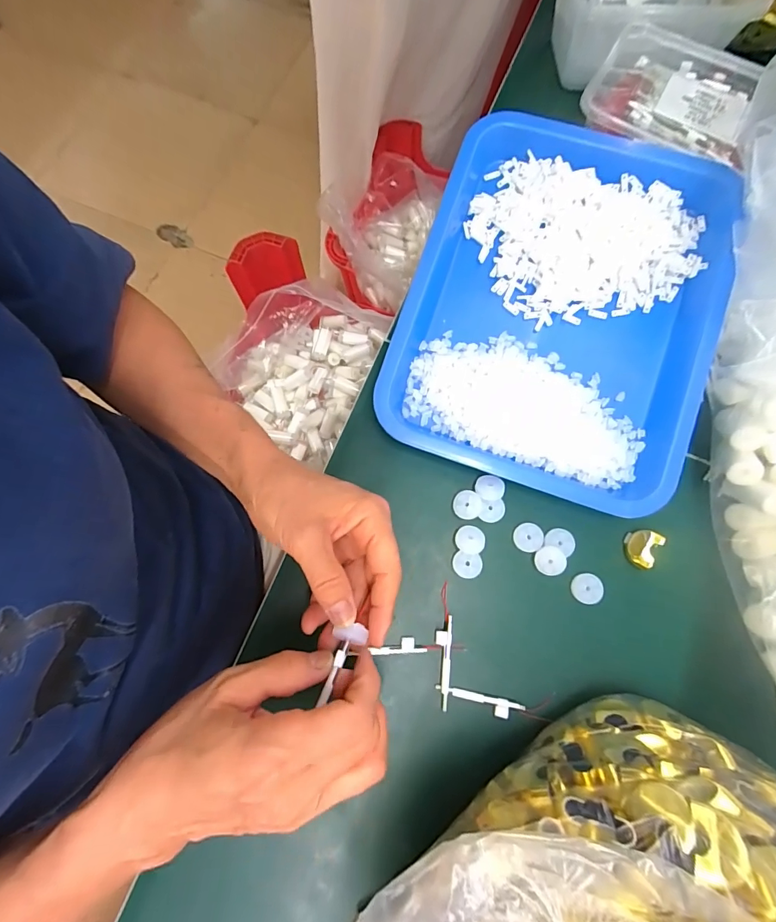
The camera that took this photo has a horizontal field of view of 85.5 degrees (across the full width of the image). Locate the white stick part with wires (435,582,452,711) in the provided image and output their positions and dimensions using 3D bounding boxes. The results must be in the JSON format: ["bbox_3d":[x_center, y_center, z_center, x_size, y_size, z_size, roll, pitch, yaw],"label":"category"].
[{"bbox_3d":[0.038,0.127,0.289,0.010,0.007,0.079,5,78,1],"label":"white stick part with wires"}]

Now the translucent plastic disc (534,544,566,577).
[{"bbox_3d":[0.116,0.071,0.301,0.021,0.004,0.020,-3,80,16],"label":"translucent plastic disc"}]

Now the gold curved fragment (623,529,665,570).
[{"bbox_3d":[0.185,0.062,0.304,0.021,0.010,0.026,37,81,7],"label":"gold curved fragment"}]

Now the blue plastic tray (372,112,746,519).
[{"bbox_3d":[0.133,-0.121,0.325,0.229,0.034,0.280,19,79,4],"label":"blue plastic tray"}]

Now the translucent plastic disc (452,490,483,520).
[{"bbox_3d":[0.059,0.032,0.308,0.020,0.004,0.020,0,78,0],"label":"translucent plastic disc"}]

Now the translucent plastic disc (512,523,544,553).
[{"bbox_3d":[0.103,0.056,0.308,0.020,0.006,0.020,0,78,0],"label":"translucent plastic disc"}]

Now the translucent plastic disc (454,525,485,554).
[{"bbox_3d":[0.059,0.057,0.303,0.020,0.006,0.020,0,78,0],"label":"translucent plastic disc"}]

